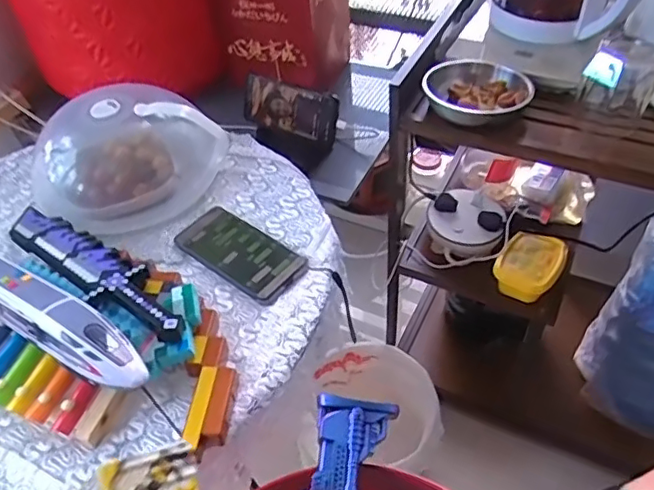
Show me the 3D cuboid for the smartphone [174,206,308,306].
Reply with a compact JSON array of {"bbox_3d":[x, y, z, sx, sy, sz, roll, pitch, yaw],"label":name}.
[{"bbox_3d":[-0.098,0.003,0.643,0.154,0.007,0.073,28,55,27],"label":"smartphone"}]

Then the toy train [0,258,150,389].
[{"bbox_3d":[-0.281,0.063,0.553,0.305,0.063,0.049,22,53,23],"label":"toy train"}]

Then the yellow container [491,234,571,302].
[{"bbox_3d":[0.281,0.029,0.799,0.075,0.043,0.102,27,55,27],"label":"yellow container"}]

